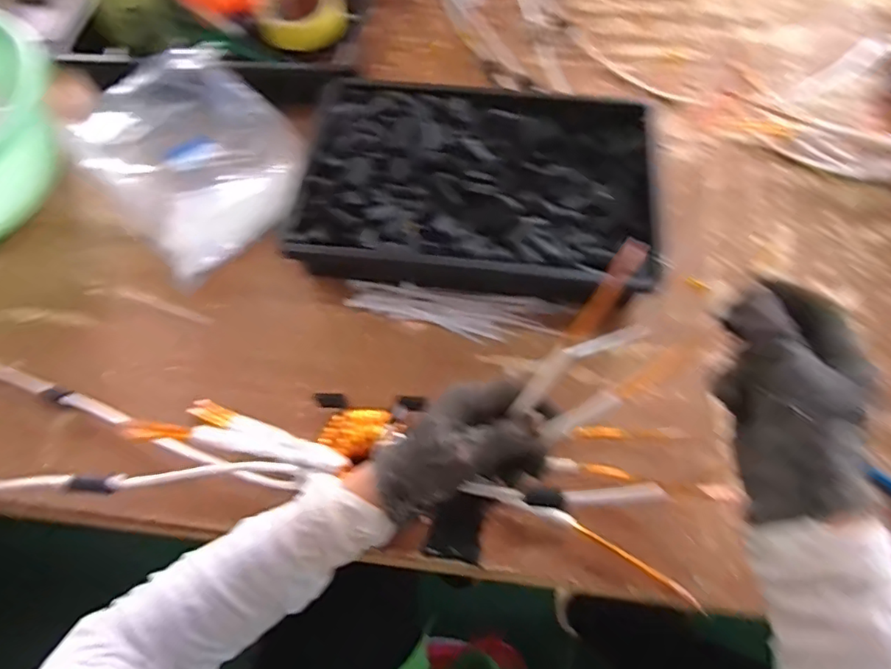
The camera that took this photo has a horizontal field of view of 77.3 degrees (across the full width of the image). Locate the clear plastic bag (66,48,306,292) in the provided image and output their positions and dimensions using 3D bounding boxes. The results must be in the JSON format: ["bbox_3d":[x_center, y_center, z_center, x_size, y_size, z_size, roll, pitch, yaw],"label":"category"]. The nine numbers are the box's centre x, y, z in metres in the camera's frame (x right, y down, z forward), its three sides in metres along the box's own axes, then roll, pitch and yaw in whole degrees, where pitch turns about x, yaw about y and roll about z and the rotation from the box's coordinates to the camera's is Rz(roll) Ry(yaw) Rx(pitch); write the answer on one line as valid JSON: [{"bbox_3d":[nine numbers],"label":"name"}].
[{"bbox_3d":[-0.272,-0.198,0.615,0.203,0.069,0.230,-41,69,-16],"label":"clear plastic bag"}]

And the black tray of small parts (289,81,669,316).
[{"bbox_3d":[0.034,-0.153,0.596,0.349,0.075,0.254,6,64,6],"label":"black tray of small parts"}]

